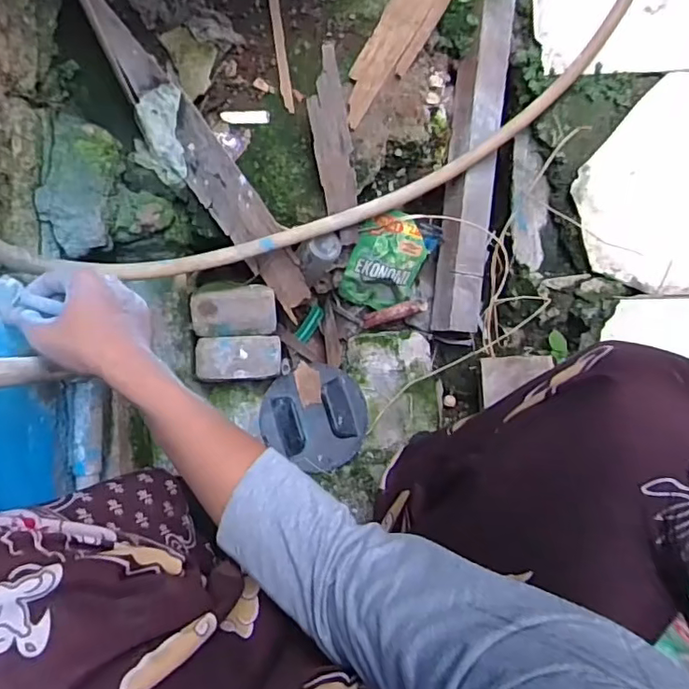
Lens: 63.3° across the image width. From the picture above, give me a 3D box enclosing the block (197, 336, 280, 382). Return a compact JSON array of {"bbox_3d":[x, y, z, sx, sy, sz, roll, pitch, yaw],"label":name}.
[{"bbox_3d":[-0.137,0.018,0.731,0.109,0.036,0.056,-2,88,-6],"label":"block"}]

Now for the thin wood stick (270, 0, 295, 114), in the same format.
[{"bbox_3d":[-0.080,-0.374,0.706,0.014,0.009,0.159,-8,89,-6],"label":"thin wood stick"}]

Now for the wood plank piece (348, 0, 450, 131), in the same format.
[{"bbox_3d":[0.090,-0.427,0.704,0.063,0.012,0.328,31,90,1],"label":"wood plank piece"}]

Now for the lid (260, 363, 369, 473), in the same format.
[{"bbox_3d":[-0.037,0.095,0.745,0.139,0.018,0.128,0,88,-5],"label":"lid"}]

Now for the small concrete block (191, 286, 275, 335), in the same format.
[{"bbox_3d":[-0.144,-0.047,0.730,0.109,0.040,0.071,-5,88,-6],"label":"small concrete block"}]

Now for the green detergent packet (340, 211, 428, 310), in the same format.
[{"bbox_3d":[0.057,-0.111,0.792,0.096,0.024,0.152,20,127,-5],"label":"green detergent packet"}]

